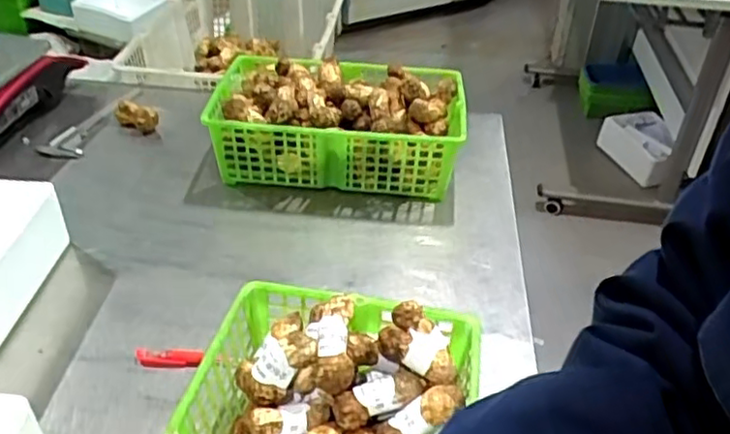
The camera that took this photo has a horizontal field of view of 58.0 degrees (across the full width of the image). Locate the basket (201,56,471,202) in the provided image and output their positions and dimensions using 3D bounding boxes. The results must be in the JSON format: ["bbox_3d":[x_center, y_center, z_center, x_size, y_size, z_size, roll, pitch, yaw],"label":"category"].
[{"bbox_3d":[-0.037,-0.133,0.924,0.333,0.122,0.195,3,38,-1],"label":"basket"}]

